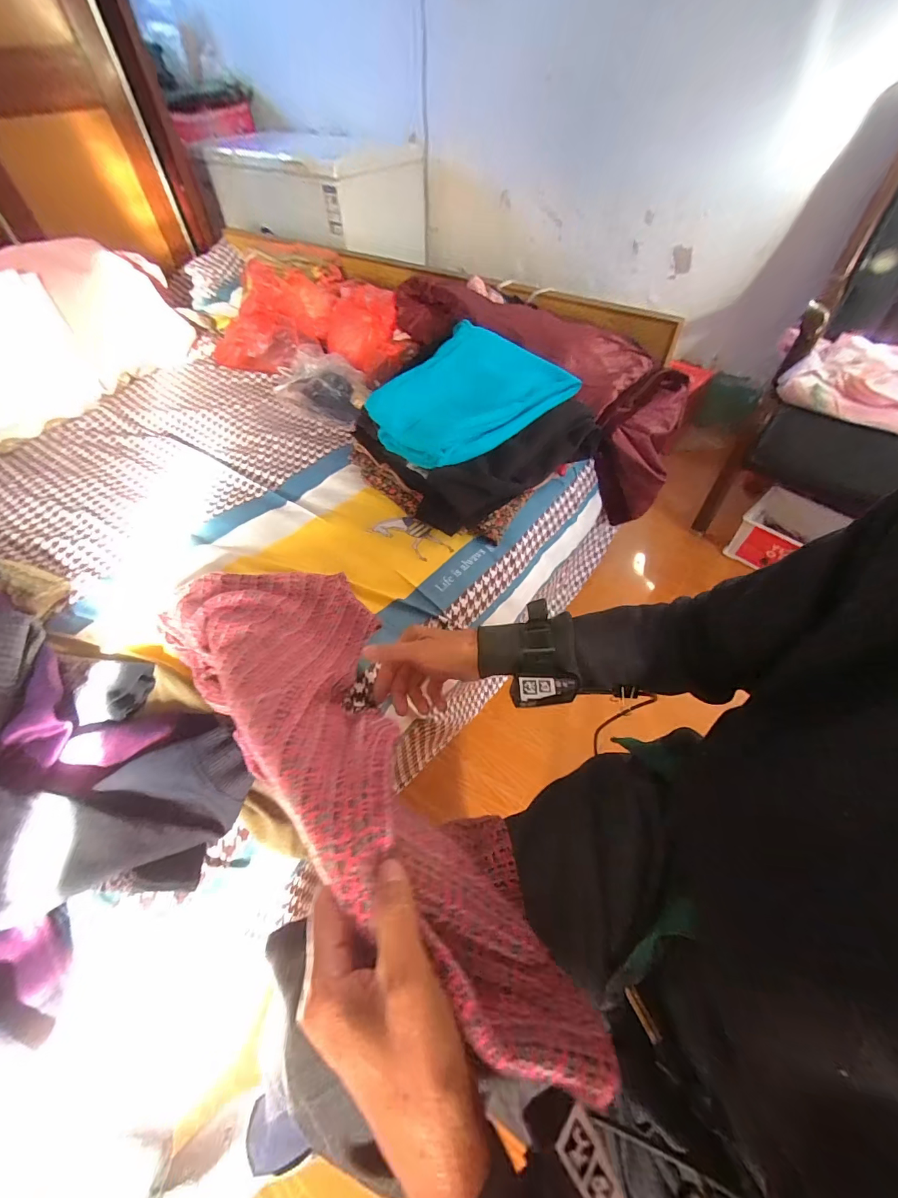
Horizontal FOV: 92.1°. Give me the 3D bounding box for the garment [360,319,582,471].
[{"bbox_3d":[0.036,-0.359,0.771,0.244,0.108,0.304,37,61,27],"label":"garment"}]

